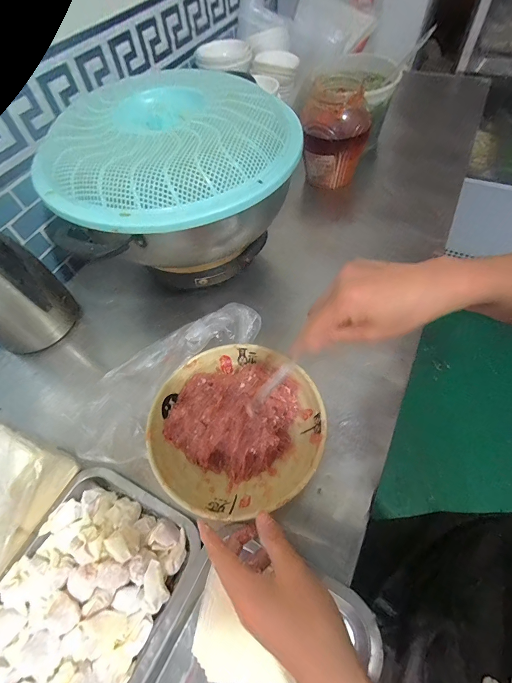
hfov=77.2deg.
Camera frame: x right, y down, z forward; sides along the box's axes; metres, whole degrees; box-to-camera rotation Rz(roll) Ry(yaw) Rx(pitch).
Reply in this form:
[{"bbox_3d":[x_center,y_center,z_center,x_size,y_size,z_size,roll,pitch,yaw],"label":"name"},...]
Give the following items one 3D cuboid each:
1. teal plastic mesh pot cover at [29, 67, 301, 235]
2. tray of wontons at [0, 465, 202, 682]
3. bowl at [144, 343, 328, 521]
[{"bbox_3d":[-0.103,-0.240,0.391,0.282,0.058,0.293,29,64,21],"label":"teal plastic mesh pot cover"},{"bbox_3d":[-0.185,0.265,0.307,0.170,0.037,0.249,21,61,17],"label":"tray of wontons"},{"bbox_3d":[-0.021,0.096,0.373,0.188,0.053,0.187,-2,57,3],"label":"bowl"}]

